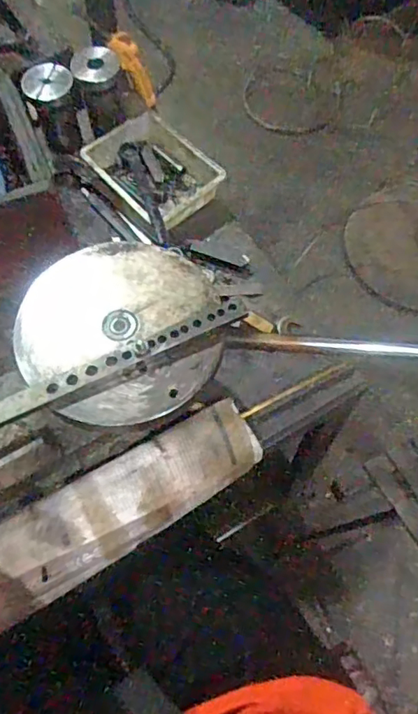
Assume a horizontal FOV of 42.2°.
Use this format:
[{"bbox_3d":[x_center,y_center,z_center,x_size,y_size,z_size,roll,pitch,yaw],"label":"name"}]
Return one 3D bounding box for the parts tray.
[{"bbox_3d":[-0.077,-0.254,0.750,0.132,0.048,0.177,-37,68,-16],"label":"parts tray"}]

